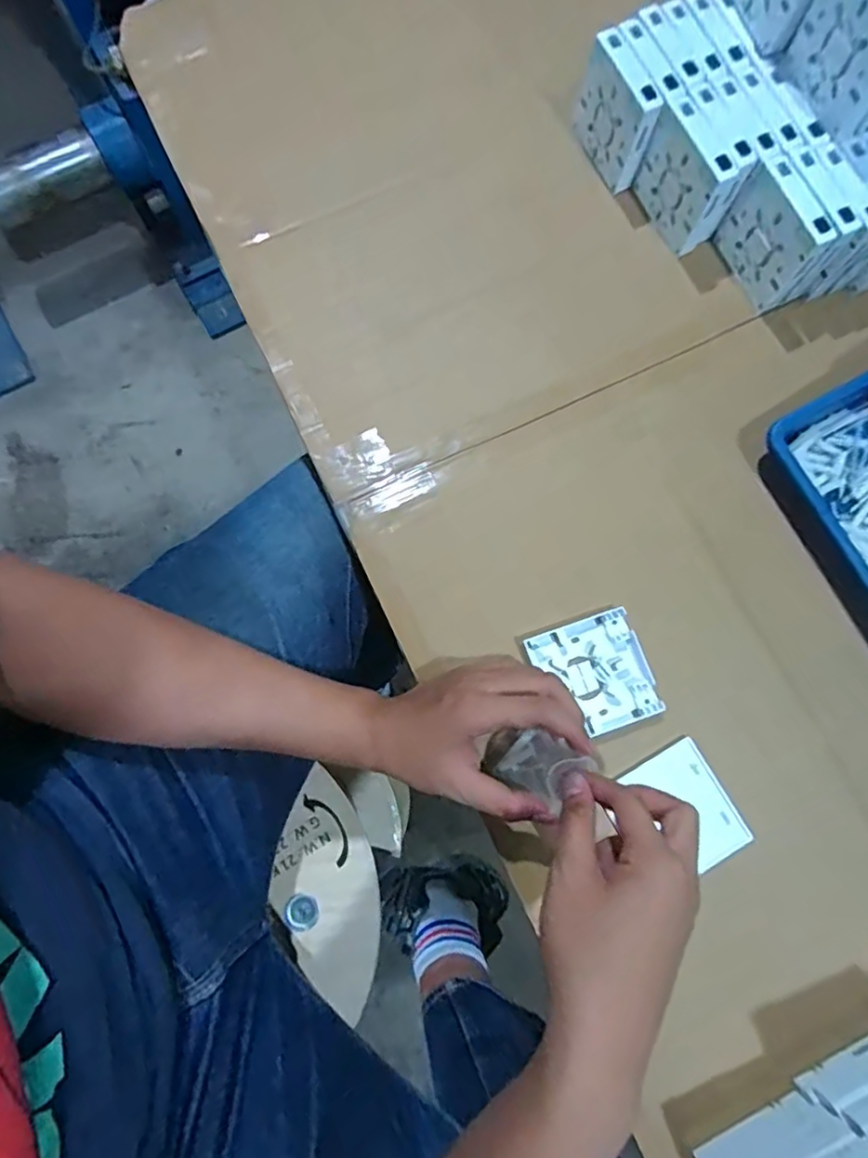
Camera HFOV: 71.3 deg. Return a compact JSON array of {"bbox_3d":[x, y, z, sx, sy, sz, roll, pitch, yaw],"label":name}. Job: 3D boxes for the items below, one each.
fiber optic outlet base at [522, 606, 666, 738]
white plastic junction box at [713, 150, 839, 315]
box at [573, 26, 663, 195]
[{"bbox_3d":[0.125,0.075,0.475,0.082,0.012,0.085,-19,79,-4],"label":"fiber optic outlet base"},{"bbox_3d":[0.286,-0.290,0.517,0.023,0.086,0.085,-24,79,-5],"label":"white plastic junction box"},{"bbox_3d":[0.160,-0.409,0.537,0.019,0.086,0.086,-27,80,-6],"label":"box"}]

